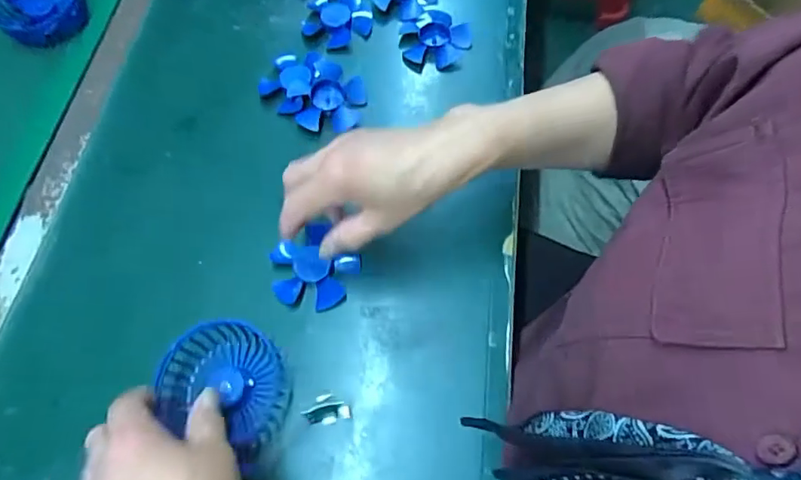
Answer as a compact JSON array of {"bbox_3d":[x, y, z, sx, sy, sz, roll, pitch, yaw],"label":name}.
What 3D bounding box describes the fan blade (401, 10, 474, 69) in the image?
[{"bbox_3d":[0.035,-0.204,0.517,0.070,0.014,0.064,4,66,5],"label":"fan blade"}]

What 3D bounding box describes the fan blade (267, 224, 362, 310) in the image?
[{"bbox_3d":[-0.071,0.024,0.412,0.067,0.021,0.062,0,65,1],"label":"fan blade"}]

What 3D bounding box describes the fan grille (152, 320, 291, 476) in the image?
[{"bbox_3d":[-0.126,0.103,0.369,0.090,0.023,0.086,18,67,9],"label":"fan grille"}]

